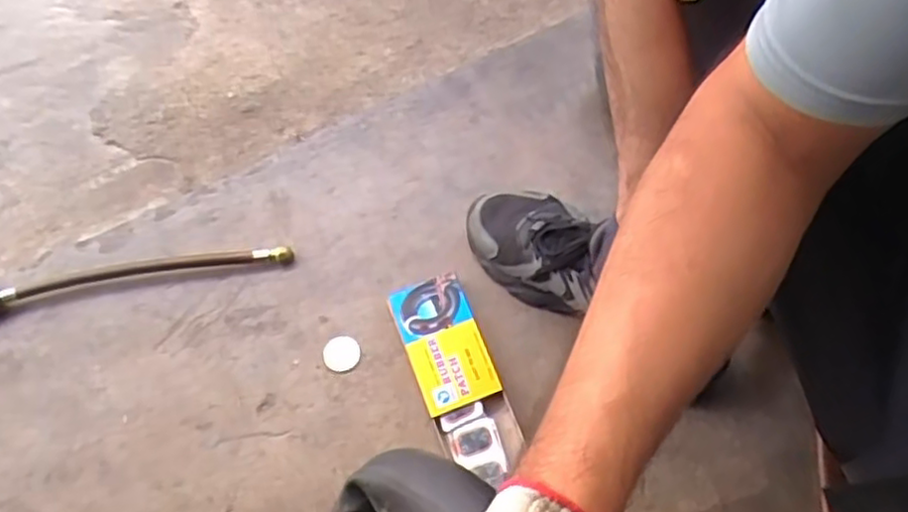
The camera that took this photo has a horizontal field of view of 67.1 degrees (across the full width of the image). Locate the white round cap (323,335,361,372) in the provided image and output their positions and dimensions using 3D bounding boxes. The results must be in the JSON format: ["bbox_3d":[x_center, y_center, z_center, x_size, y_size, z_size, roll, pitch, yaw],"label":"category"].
[{"bbox_3d":[-0.112,0.097,0.688,0.035,0.014,0.037,-1,67,2],"label":"white round cap"}]

